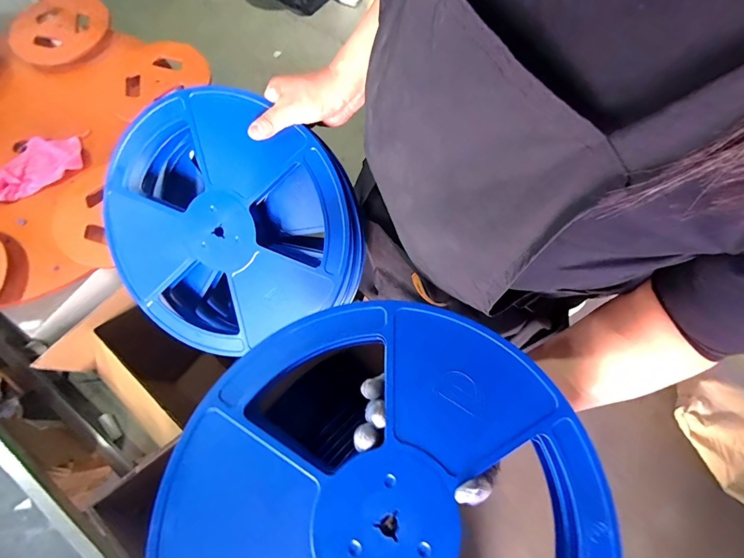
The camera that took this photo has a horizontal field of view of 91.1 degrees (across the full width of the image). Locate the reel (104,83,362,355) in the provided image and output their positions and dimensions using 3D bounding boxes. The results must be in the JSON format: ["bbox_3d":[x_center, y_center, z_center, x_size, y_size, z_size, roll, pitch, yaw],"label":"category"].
[{"bbox_3d":[-0.181,-0.072,0.471,0.308,0.055,0.294,1,102,7],"label":"reel"}]

